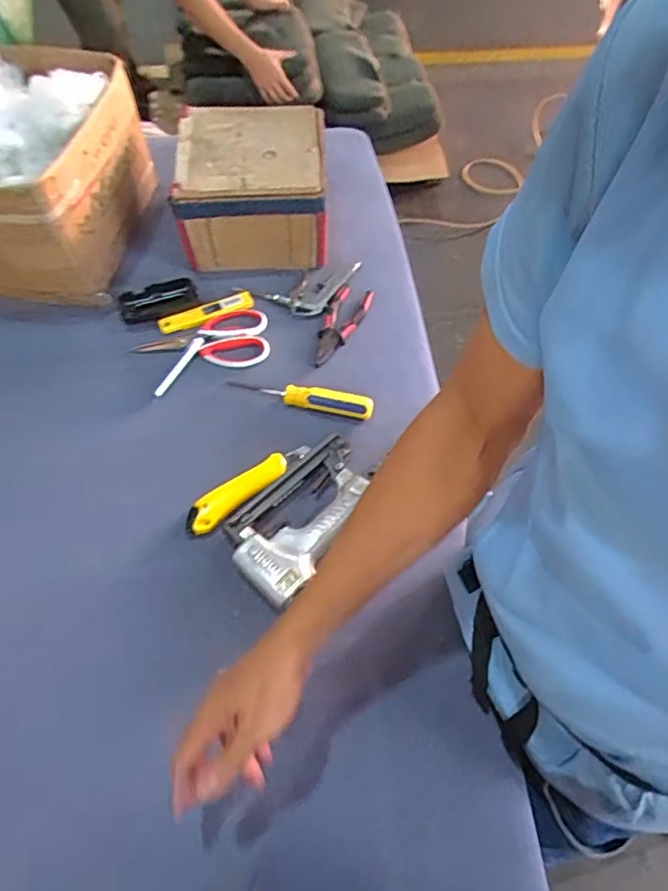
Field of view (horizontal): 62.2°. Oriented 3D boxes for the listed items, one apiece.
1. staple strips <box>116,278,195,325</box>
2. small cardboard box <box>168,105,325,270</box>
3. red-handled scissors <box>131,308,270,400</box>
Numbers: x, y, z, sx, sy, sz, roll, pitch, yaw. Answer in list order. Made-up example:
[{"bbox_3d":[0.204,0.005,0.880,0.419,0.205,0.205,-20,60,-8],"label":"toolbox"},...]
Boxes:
[{"bbox_3d":[-0.253,-0.209,0.796,0.105,0.023,0.055,-22,61,-12],"label":"staple strips"},{"bbox_3d":[-0.120,-0.379,0.835,0.208,0.150,0.203,-2,59,-1],"label":"small cardboard box"},{"bbox_3d":[-0.172,-0.135,0.755,0.176,0.008,0.096,-23,61,-13],"label":"red-handled scissors"}]

